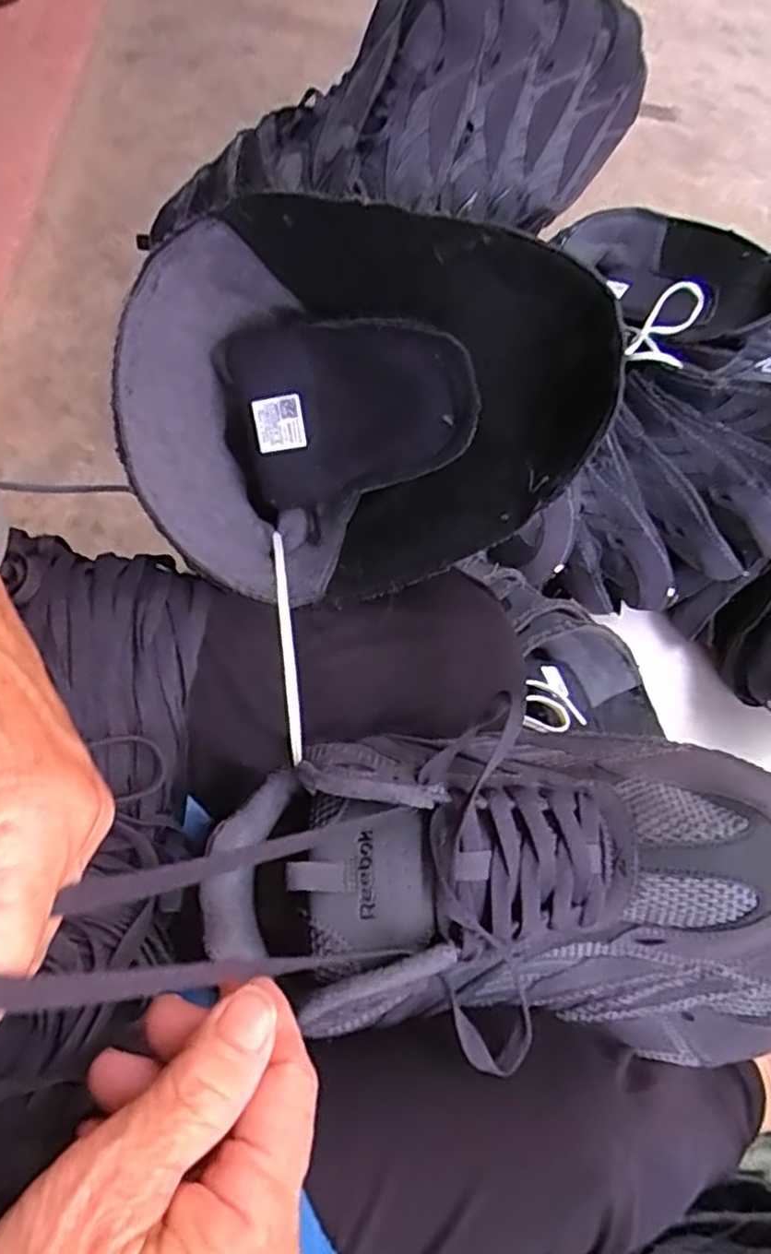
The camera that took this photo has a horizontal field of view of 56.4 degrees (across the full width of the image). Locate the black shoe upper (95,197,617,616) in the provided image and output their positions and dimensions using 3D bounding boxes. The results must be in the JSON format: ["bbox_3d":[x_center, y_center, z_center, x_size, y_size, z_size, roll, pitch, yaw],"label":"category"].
[{"bbox_3d":[-0.030,-0.090,0.332,0.224,0.215,0.083,35,38,18],"label":"black shoe upper"}]

